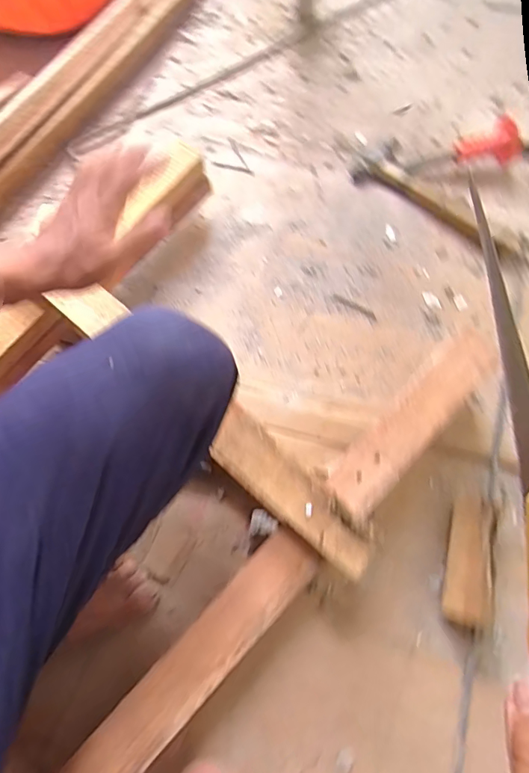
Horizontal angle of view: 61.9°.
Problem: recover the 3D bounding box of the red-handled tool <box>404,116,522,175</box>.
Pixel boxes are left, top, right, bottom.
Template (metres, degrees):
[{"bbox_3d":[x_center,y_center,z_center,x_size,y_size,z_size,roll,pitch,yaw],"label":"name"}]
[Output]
[{"bbox_3d":[0.343,-0.405,0.763,0.194,0.052,0.072,-19,71,-6],"label":"red-handled tool"}]

